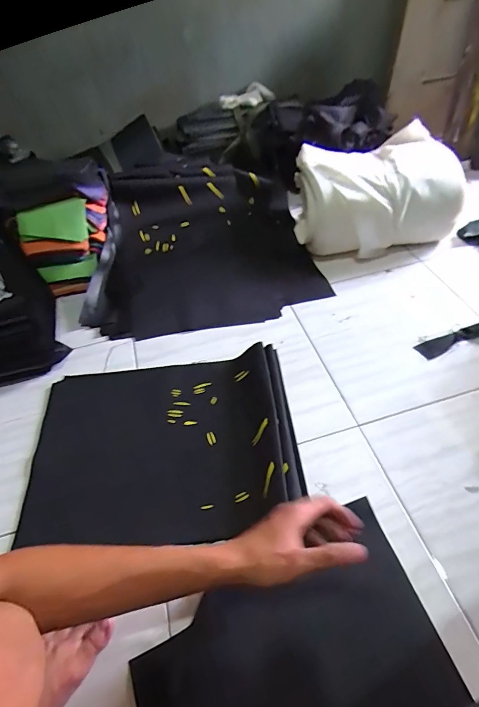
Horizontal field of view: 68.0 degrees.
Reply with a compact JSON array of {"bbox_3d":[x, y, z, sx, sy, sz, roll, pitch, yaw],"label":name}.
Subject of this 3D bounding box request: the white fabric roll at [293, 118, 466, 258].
[{"bbox_3d":[0.342,-0.421,0.955,0.378,0.213,0.277,-12,50,-4],"label":"white fabric roll"}]

